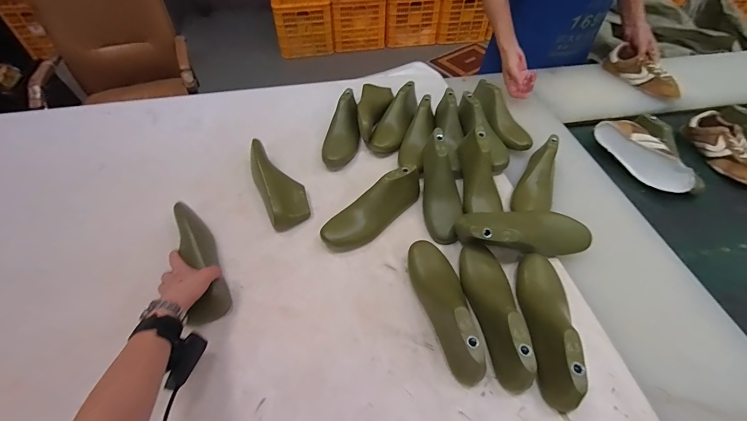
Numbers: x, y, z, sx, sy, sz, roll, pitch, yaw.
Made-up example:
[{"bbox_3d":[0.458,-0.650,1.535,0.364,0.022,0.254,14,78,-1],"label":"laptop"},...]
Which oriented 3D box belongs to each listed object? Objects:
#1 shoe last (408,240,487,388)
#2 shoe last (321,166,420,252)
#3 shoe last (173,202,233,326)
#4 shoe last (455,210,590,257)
[{"bbox_3d":[0.112,0.149,0.551,0.072,0.098,0.235,-8,51,-7],"label":"shoe last"},{"bbox_3d":[0.006,-0.001,0.686,0.236,0.079,0.069,-38,58,-12],"label":"shoe last"},{"bbox_3d":[-0.312,0.089,0.619,0.064,0.068,0.227,-22,60,-18],"label":"shoe last"},{"bbox_3d":[0.273,0.034,0.625,0.236,0.071,0.092,1,51,1],"label":"shoe last"}]

